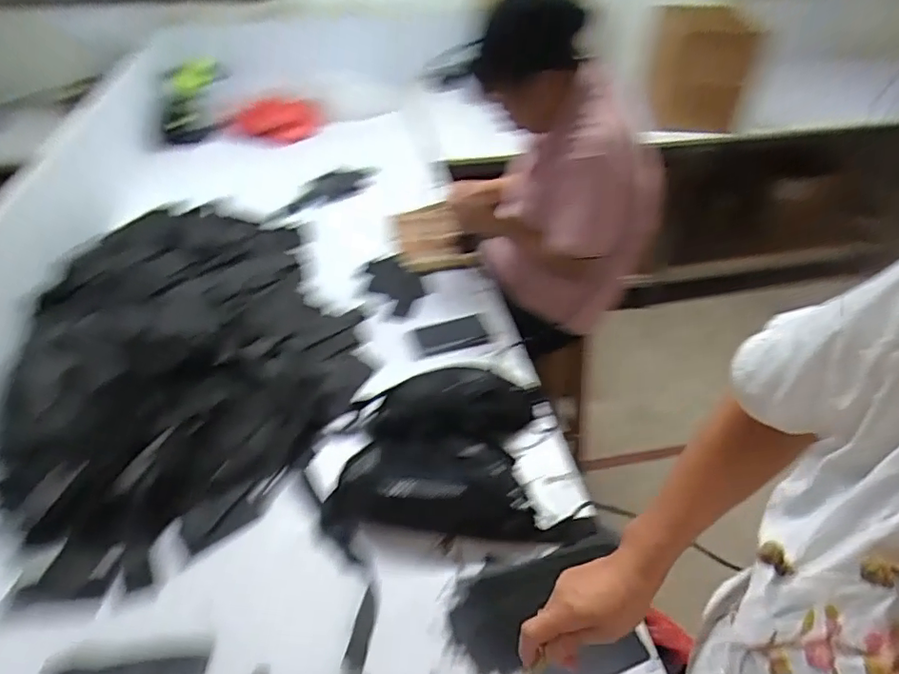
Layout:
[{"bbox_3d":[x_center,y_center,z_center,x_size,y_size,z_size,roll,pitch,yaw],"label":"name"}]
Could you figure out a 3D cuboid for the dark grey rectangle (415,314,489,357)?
[{"bbox_3d":[0.001,-0.004,1.101,0.150,0.008,0.086,-9,41,-12],"label":"dark grey rectangle"}]

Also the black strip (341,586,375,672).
[{"bbox_3d":[-0.104,0.348,0.655,0.024,0.011,0.090,7,40,7],"label":"black strip"}]

